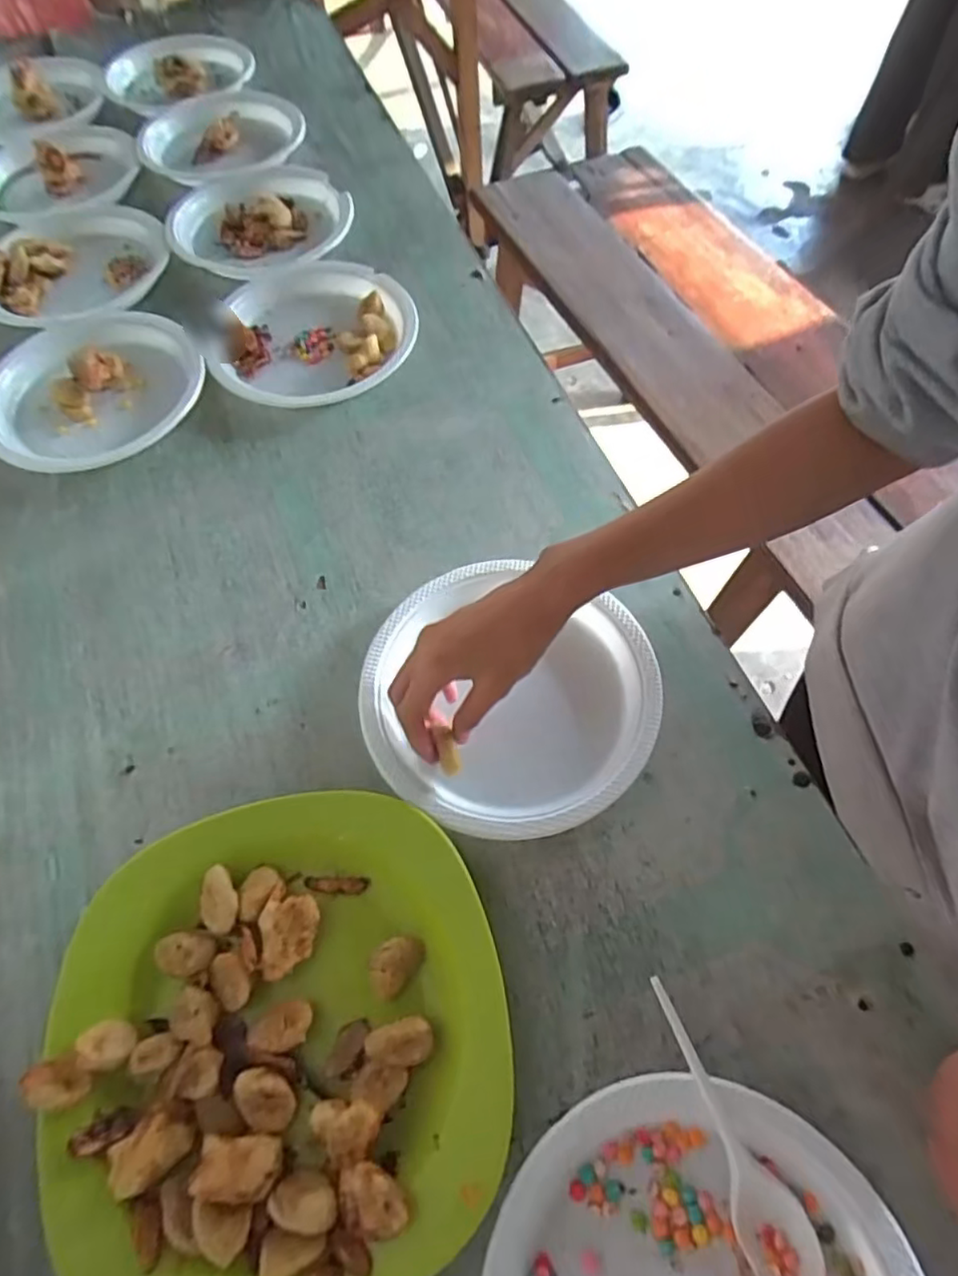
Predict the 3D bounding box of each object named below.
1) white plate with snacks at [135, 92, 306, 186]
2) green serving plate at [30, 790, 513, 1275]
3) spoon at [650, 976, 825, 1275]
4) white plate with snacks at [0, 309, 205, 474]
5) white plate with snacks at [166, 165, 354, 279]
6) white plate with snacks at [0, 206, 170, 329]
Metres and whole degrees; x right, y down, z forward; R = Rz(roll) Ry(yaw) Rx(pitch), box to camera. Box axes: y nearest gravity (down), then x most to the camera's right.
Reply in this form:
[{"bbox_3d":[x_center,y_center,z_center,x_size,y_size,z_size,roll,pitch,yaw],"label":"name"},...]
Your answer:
[{"bbox_3d":[-0.327,-0.644,0.815,0.200,0.040,0.171,-16,64,-6],"label":"white plate with snacks"},{"bbox_3d":[-0.111,0.219,0.360,0.241,0.033,0.239,-1,63,2],"label":"green serving plate"},{"bbox_3d":[0.127,0.251,0.328,0.036,0.016,0.151,-22,78,-9],"label":"spoon"},{"bbox_3d":[-0.369,-0.248,0.605,0.192,0.036,0.209,-30,66,-12],"label":"white plate with snacks"},{"bbox_3d":[-0.243,-0.484,0.731,0.193,0.042,0.210,-1,63,2],"label":"white plate with snacks"},{"bbox_3d":[-0.450,-0.412,0.689,0.211,0.030,0.192,-1,63,2],"label":"white plate with snacks"}]

